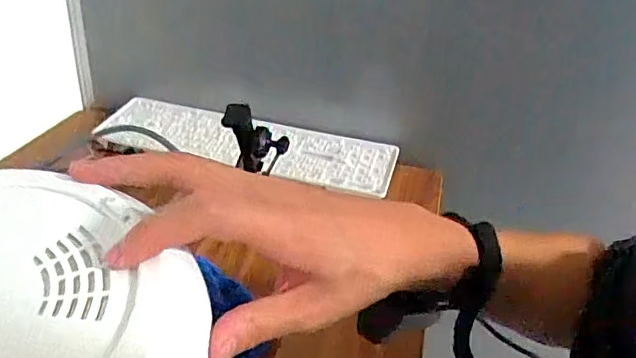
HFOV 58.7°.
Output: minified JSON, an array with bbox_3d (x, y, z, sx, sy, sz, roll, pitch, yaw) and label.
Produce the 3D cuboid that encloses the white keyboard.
[{"bbox_3d":[-0.101,-0.054,0.830,0.424,0.028,0.147,13,32,11],"label":"white keyboard"}]

